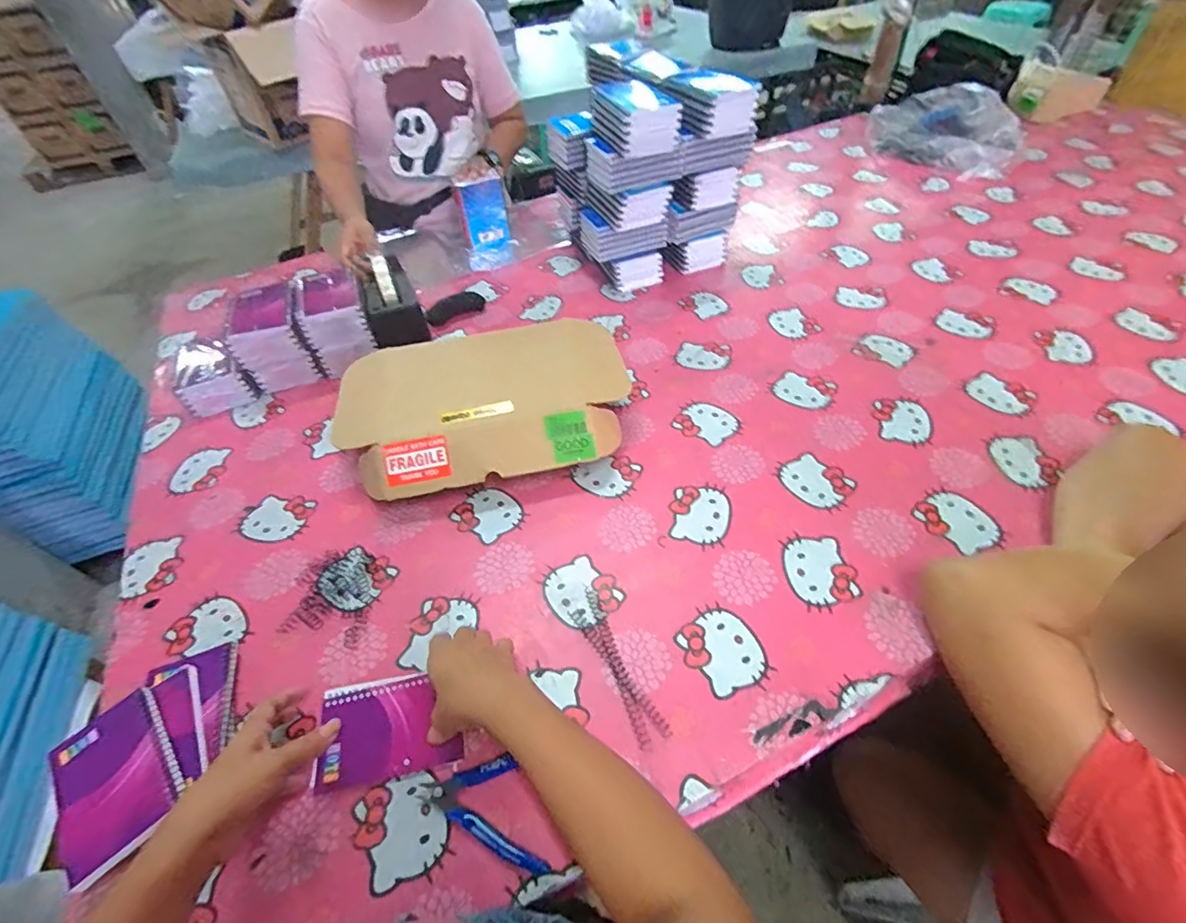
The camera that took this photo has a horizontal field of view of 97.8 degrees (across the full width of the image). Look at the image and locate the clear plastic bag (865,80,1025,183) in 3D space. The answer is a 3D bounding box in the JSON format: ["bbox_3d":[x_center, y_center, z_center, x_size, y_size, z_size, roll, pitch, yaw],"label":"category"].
[{"bbox_3d":[0.853,-0.791,1.233,0.252,0.114,0.360,-23,51,-16],"label":"clear plastic bag"}]

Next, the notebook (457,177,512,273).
[{"bbox_3d":[-0.219,-0.484,1.062,0.088,0.164,0.019,-13,32,-14],"label":"notebook"}]

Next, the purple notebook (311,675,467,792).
[{"bbox_3d":[-0.186,0.241,0.473,0.123,0.015,0.085,-11,48,-6],"label":"purple notebook"}]

